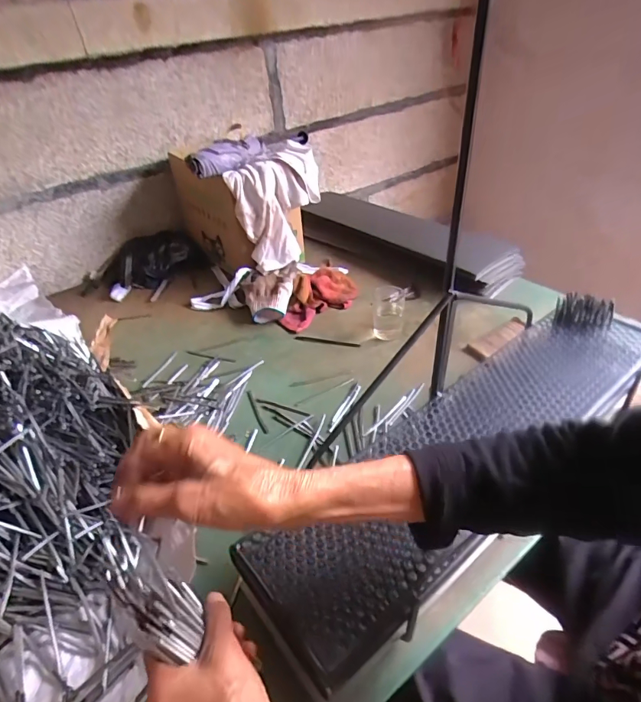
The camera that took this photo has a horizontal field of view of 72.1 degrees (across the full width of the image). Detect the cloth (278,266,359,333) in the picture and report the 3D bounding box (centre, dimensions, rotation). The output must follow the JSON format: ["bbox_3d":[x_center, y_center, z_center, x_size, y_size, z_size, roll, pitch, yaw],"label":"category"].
[{"bbox_3d":[0.002,-0.112,0.890,0.114,0.062,0.181,10,38,17],"label":"cloth"}]

